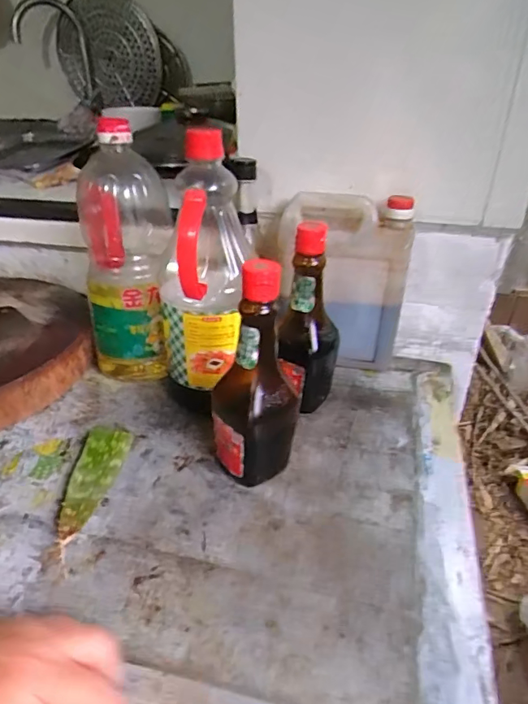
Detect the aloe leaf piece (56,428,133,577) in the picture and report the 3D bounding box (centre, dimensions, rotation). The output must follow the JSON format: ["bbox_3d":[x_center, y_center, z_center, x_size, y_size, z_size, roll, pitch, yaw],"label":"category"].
[{"bbox_3d":[-0.155,0.120,0.427,0.046,0.027,0.149,-2,31,-3],"label":"aloe leaf piece"}]

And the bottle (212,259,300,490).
[{"bbox_3d":[-0.011,0.026,0.412,0.077,0.209,0.059,2,31,3],"label":"bottle"}]

